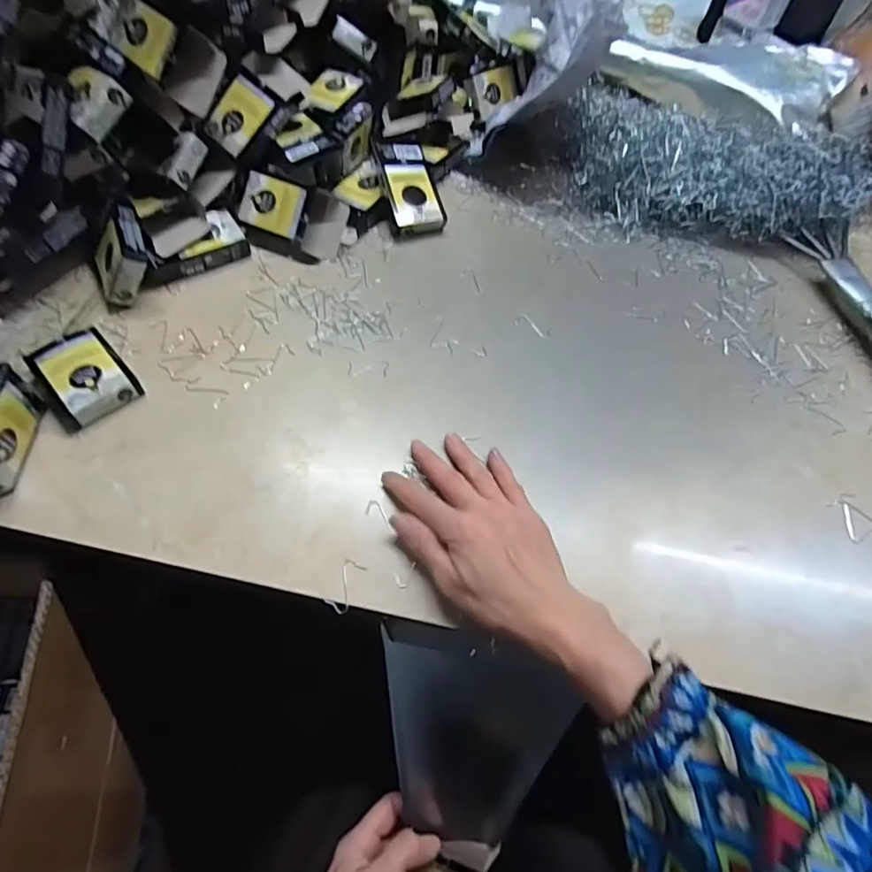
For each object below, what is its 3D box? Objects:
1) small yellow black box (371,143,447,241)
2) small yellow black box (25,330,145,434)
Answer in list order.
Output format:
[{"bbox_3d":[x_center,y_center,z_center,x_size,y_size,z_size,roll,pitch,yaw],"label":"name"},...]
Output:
[{"bbox_3d":[-0.028,-0.253,0.535,0.057,0.021,0.092,-15,86,-21],"label":"small yellow black box"},{"bbox_3d":[-0.276,-0.045,0.410,0.058,0.028,0.072,-37,69,-23],"label":"small yellow black box"}]

